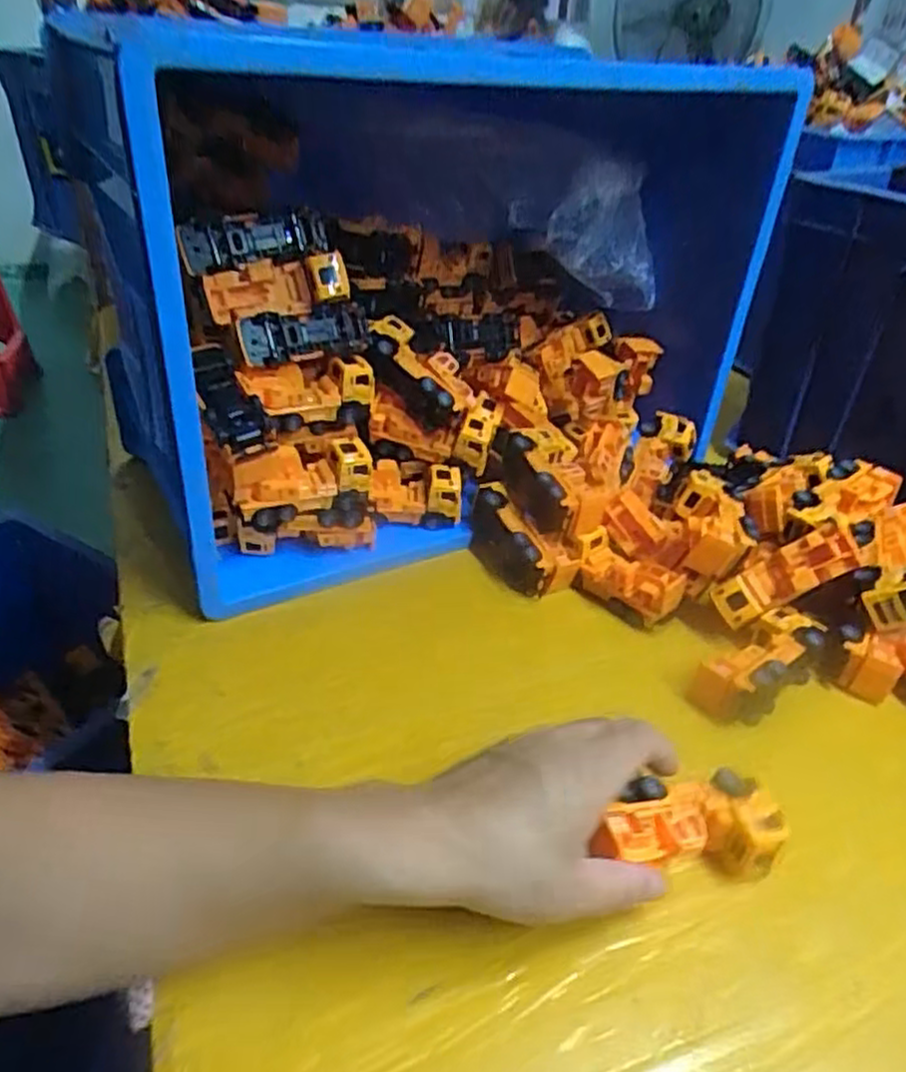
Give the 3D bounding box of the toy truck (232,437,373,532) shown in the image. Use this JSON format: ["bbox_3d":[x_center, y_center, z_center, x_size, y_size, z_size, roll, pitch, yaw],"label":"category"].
[{"bbox_3d":[-0.109,-0.040,0.543,0.099,0.069,0.040,-15,40,-24],"label":"toy truck"}]

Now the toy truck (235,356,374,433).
[{"bbox_3d":[-0.112,-0.107,0.572,0.096,0.053,0.037,-19,42,-27],"label":"toy truck"}]

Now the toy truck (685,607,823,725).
[{"bbox_3d":[0.212,0.087,0.511,0.101,0.038,0.054,-24,44,-35],"label":"toy truck"}]

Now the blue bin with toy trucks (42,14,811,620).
[{"bbox_3d":[-0.006,-0.204,0.623,0.504,0.339,0.258,-19,42,-31],"label":"blue bin with toy trucks"}]

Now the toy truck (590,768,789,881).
[{"bbox_3d":[0.122,0.154,0.398,0.093,0.043,0.042,6,34,-16],"label":"toy truck"}]

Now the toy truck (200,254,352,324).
[{"bbox_3d":[-0.125,-0.178,0.536,0.093,0.044,0.034,-16,40,-24],"label":"toy truck"}]

